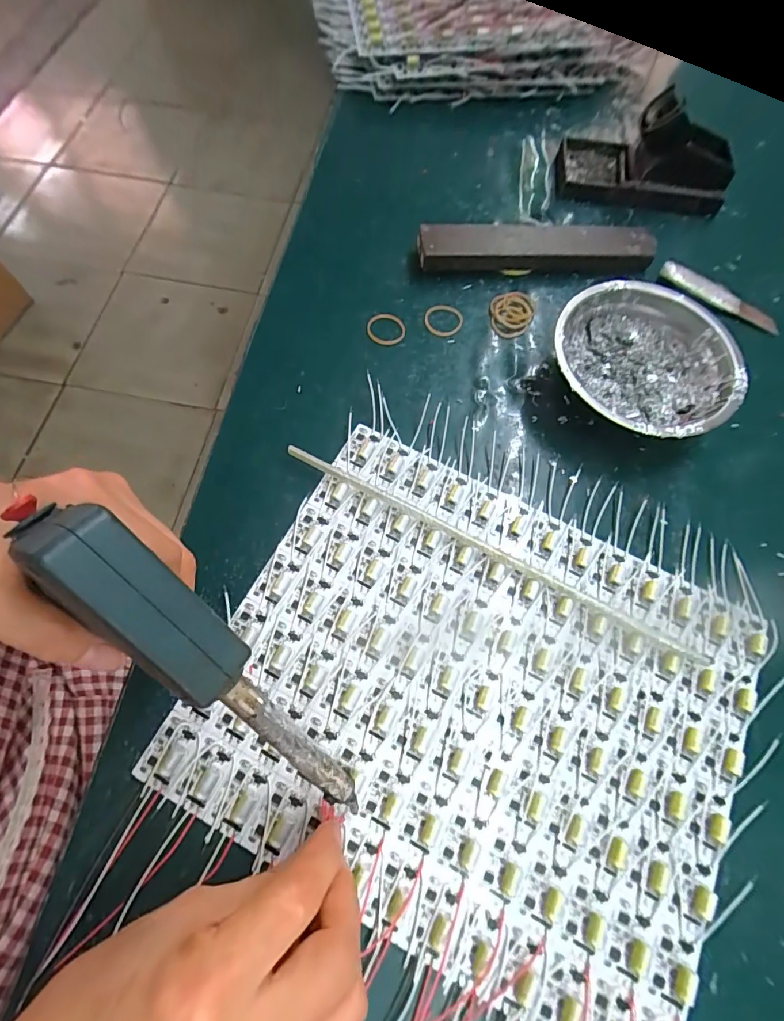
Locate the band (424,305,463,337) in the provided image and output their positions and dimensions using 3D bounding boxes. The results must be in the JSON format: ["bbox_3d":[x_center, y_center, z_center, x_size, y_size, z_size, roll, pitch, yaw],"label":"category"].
[{"bbox_3d":[0.041,-0.150,0.353,0.030,0.004,0.028,8,69,0],"label":"band"}]

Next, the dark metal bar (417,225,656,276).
[{"bbox_3d":[0.122,-0.221,0.376,0.201,0.020,0.037,-2,69,-4],"label":"dark metal bar"}]

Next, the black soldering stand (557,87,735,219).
[{"bbox_3d":[0.237,-0.329,0.404,0.153,0.060,0.075,9,69,1],"label":"black soldering stand"}]

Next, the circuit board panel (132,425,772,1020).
[{"bbox_3d":[0.049,0.100,0.254,0.284,0.011,0.244,27,70,8],"label":"circuit board panel"}]

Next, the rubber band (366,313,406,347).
[{"bbox_3d":[-0.005,-0.141,0.346,0.029,0.004,0.029,-3,69,-4],"label":"rubber band"}]

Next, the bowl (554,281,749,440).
[{"bbox_3d":[0.176,-0.103,0.322,0.123,0.039,0.128,1,69,-2],"label":"bowl"}]

